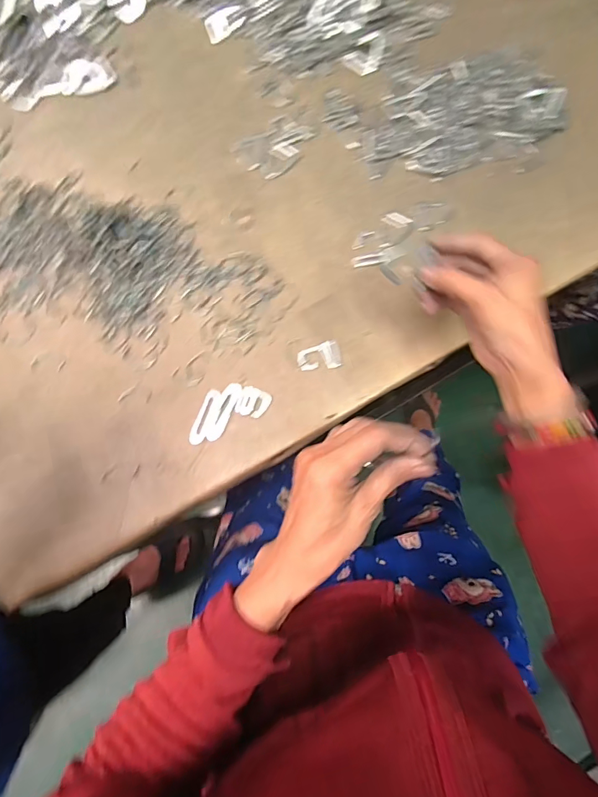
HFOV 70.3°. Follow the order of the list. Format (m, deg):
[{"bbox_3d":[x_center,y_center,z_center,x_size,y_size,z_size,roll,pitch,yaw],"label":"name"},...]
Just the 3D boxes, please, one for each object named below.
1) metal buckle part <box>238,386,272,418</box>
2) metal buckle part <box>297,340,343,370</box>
[{"bbox_3d":[-0.045,0.004,0.438,0.031,0.004,0.030,16,77,4],"label":"metal buckle part"},{"bbox_3d":[0.022,-0.044,0.450,0.045,0.005,0.027,-12,76,-2],"label":"metal buckle part"}]

